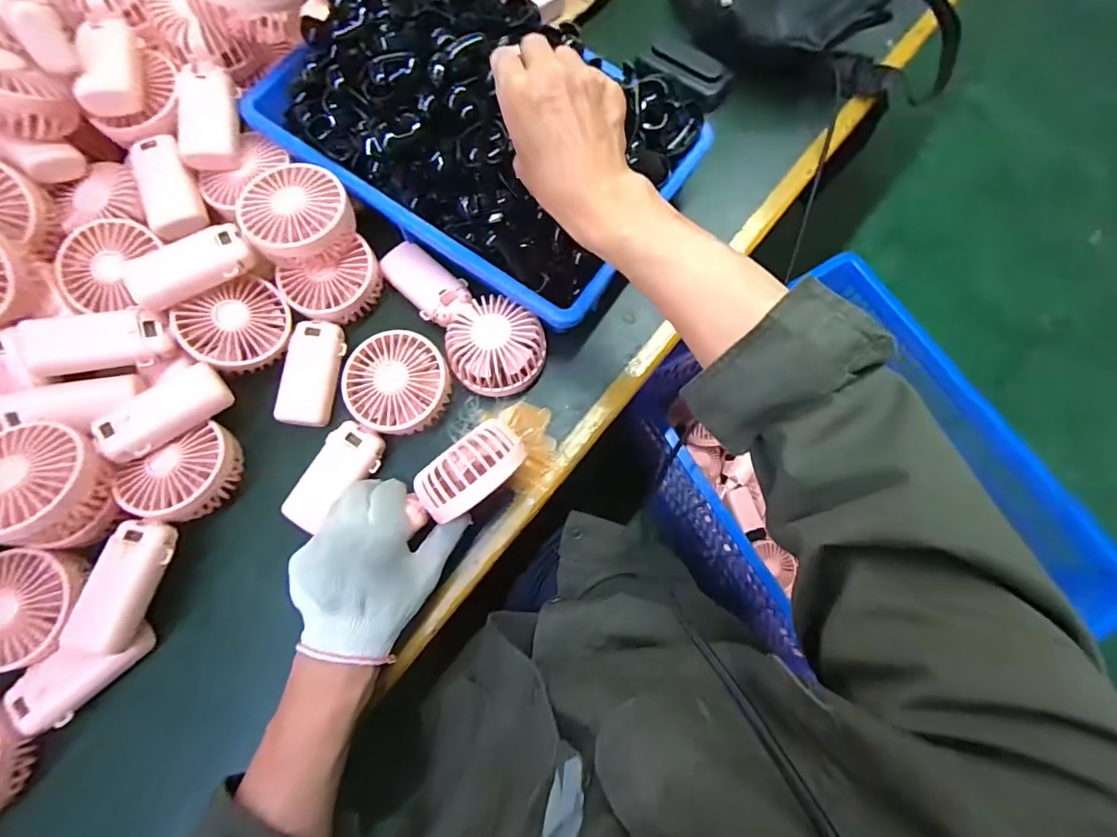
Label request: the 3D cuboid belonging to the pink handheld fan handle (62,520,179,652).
[{"bbox_3d":[-0.336,0.128,0.377,0.043,0.022,0.099,14,74,5],"label":"pink handheld fan handle"}]

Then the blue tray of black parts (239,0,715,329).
[{"bbox_3d":[-0.073,-0.267,0.441,0.359,0.087,0.240,34,77,10],"label":"blue tray of black parts"}]

